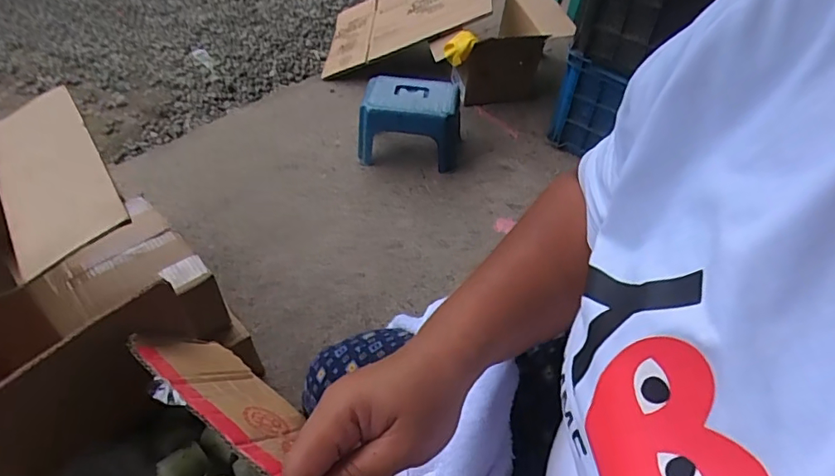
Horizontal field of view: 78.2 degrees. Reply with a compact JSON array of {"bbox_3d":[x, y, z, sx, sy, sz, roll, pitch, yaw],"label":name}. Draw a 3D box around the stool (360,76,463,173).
[{"bbox_3d":[-0.019,-0.335,1.499,0.287,0.197,0.181,6,49,1],"label":"stool"}]

